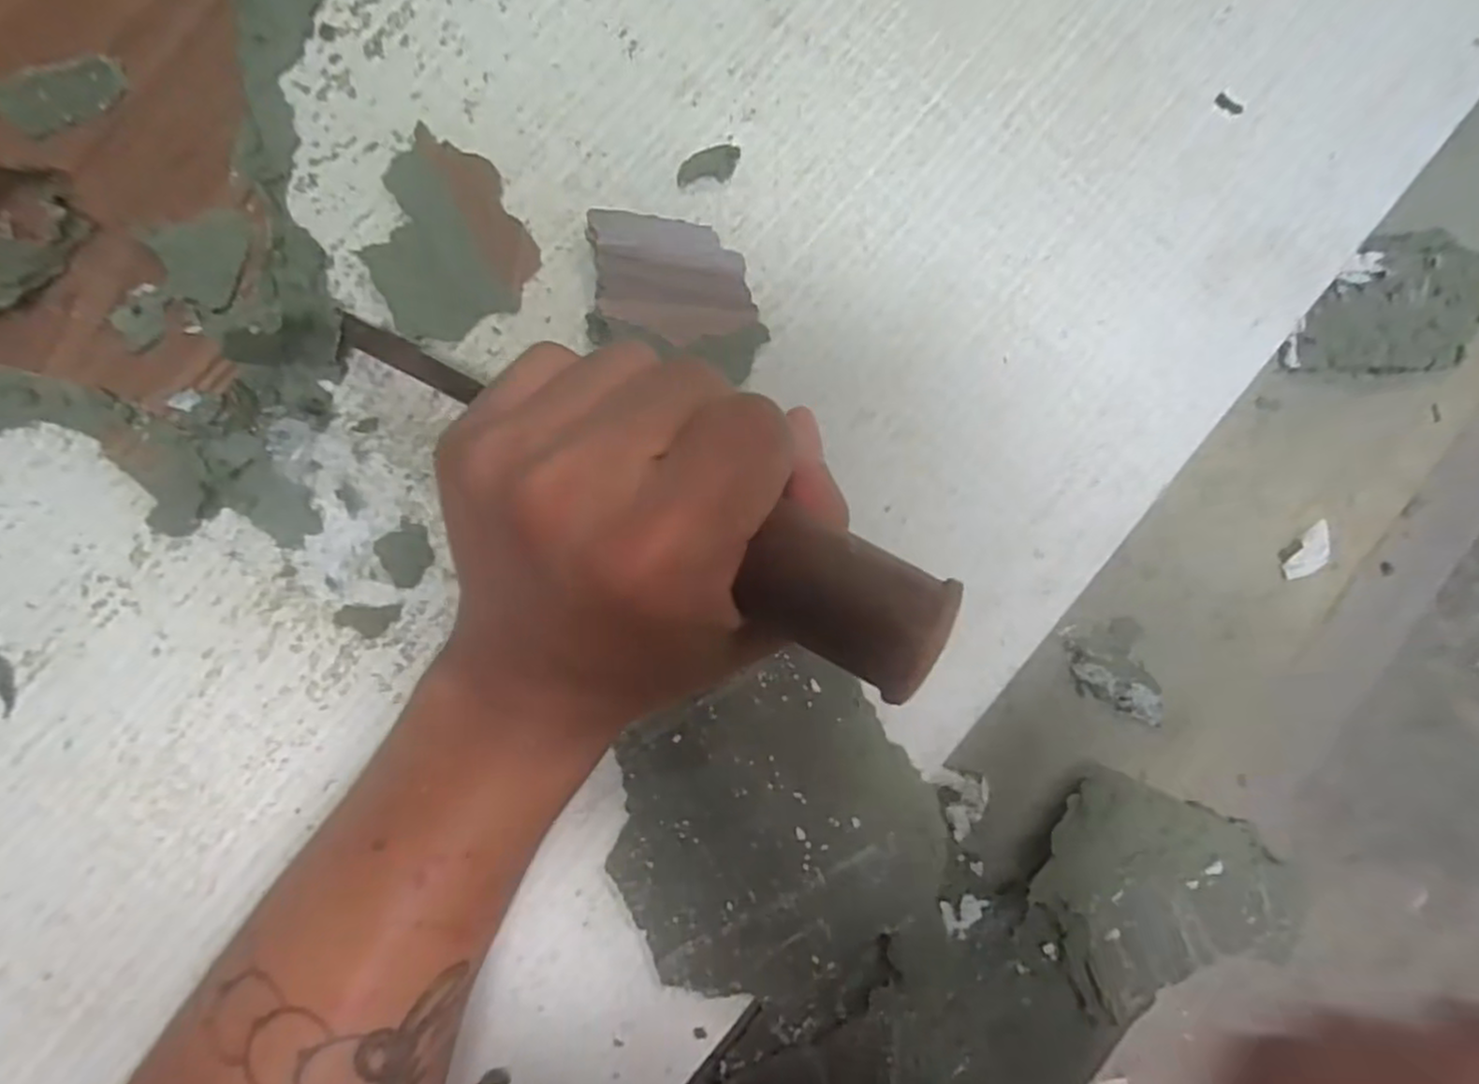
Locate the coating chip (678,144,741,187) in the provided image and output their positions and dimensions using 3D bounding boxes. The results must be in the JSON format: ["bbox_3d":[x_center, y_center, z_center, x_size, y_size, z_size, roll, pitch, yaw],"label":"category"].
[{"bbox_3d":[-0.011,-0.140,0.269,0.024,0.005,0.012,-12,90,-5],"label":"coating chip"}]

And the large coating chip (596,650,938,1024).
[{"bbox_3d":[0.014,0.110,0.264,0.110,0.006,0.119,-28,91,-4],"label":"large coating chip"}]

